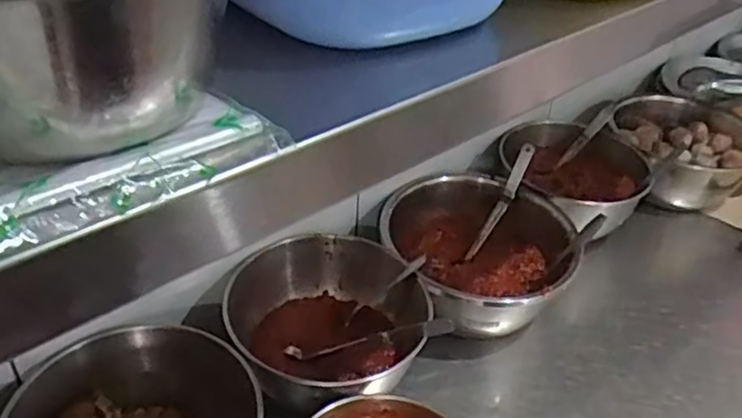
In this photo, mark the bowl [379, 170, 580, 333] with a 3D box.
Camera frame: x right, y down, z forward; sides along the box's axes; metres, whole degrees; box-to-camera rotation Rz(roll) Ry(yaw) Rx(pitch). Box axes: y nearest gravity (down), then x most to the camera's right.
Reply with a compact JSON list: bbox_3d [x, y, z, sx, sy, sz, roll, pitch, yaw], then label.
[{"bbox_3d":[0.128,0.066,0.822,0.218,0.115,0.237,2,36,-2],"label":"bowl"}]

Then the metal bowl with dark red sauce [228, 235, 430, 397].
[{"bbox_3d":[-0.036,0.138,0.708,0.170,0.118,0.197,14,37,13],"label":"metal bowl with dark red sauce"}]

